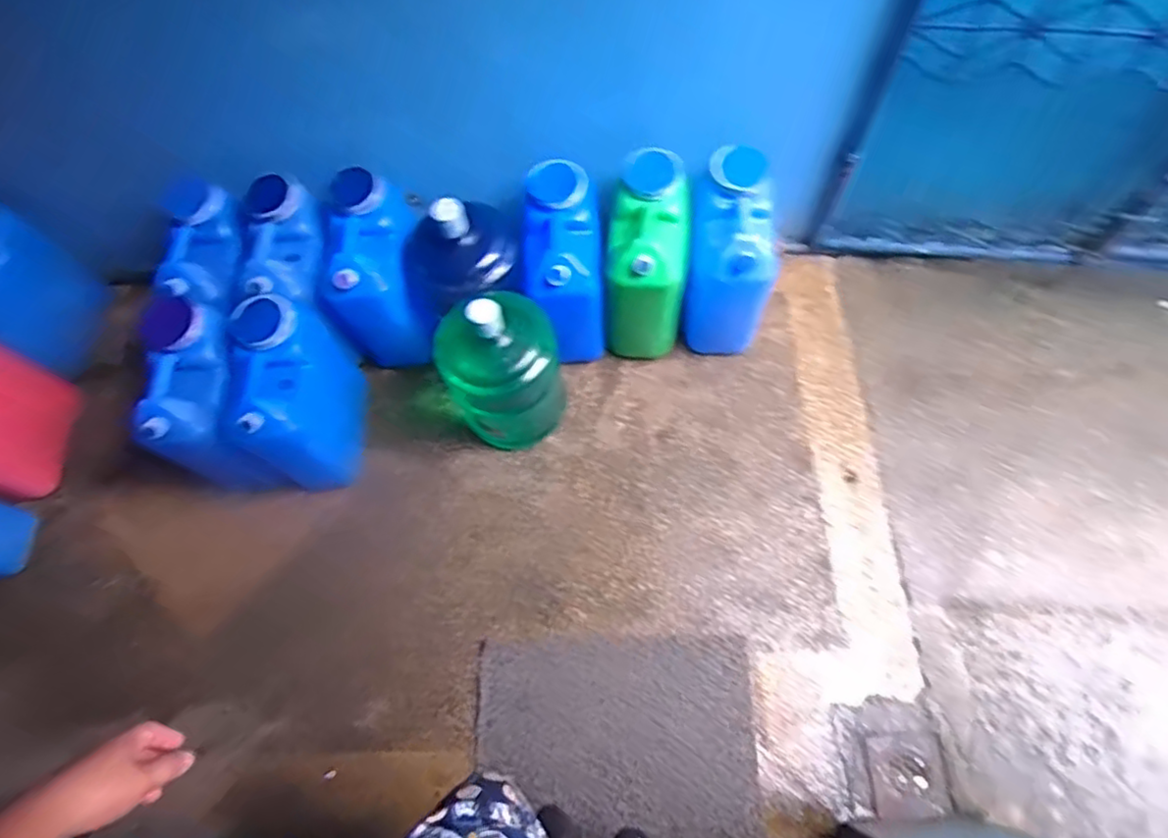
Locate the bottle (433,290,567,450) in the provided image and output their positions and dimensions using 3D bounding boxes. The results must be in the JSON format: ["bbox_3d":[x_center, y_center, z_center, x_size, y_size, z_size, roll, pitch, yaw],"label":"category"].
[{"bbox_3d":[-0.189,-0.121,1.522,0.238,0.438,0.264,-35,69,-12],"label":"bottle"}]

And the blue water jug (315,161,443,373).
[{"bbox_3d":[-0.517,-0.361,1.684,0.205,0.445,0.339,-5,67,1],"label":"blue water jug"}]

